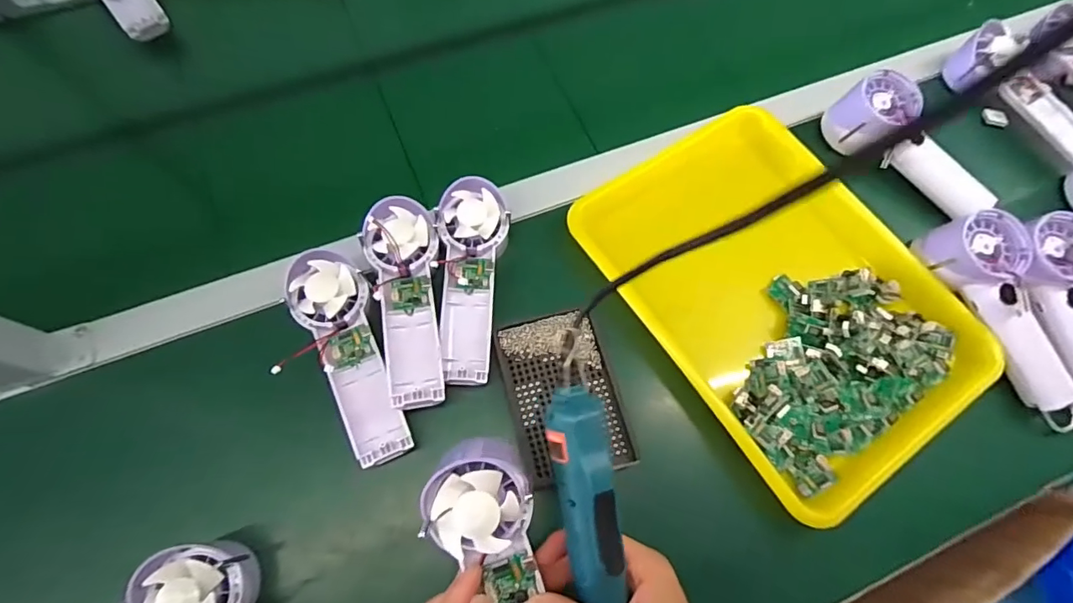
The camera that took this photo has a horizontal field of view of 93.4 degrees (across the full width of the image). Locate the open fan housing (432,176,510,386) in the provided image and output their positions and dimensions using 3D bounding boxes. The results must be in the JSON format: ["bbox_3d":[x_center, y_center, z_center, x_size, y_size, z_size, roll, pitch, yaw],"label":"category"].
[{"bbox_3d":[-0.056,-0.018,0.437,0.062,0.038,0.177,0,69,-3],"label":"open fan housing"}]

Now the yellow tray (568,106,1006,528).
[{"bbox_3d":[0.219,-0.010,0.471,0.255,0.049,0.338,-32,74,-14],"label":"yellow tray"}]

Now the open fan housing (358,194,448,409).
[{"bbox_3d":[-0.106,-0.001,0.420,0.057,0.034,0.176,-10,70,-7],"label":"open fan housing"}]

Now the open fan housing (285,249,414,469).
[{"bbox_3d":[-0.146,0.039,0.406,0.059,0.034,0.174,-28,73,-13],"label":"open fan housing"}]

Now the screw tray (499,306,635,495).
[{"bbox_3d":[0.023,0.076,0.421,0.086,0.010,0.131,-12,70,-7],"label":"screw tray"}]

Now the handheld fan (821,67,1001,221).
[{"bbox_3d":[0.370,-0.149,0.501,0.068,0.053,0.169,-30,74,-13],"label":"handheld fan"}]

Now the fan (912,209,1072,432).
[{"bbox_3d":[0.418,0.015,0.440,0.067,0.052,0.196,-19,71,-10],"label":"fan"}]

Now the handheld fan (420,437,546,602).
[{"bbox_3d":[-0.020,0.167,0.295,0.059,0.025,0.178,-16,98,-9],"label":"handheld fan"}]

